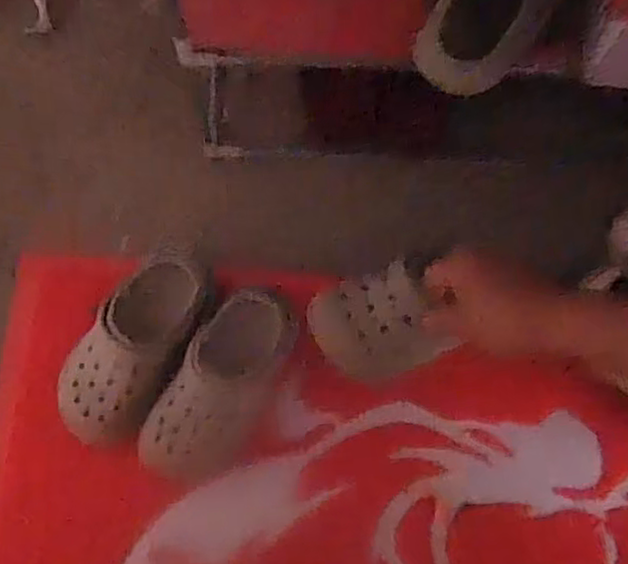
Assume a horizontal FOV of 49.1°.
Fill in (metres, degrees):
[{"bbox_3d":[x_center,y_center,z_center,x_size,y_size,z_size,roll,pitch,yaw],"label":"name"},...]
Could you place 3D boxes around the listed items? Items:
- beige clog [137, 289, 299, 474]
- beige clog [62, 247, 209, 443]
[{"bbox_3d":[-0.079,0.093,0.611,0.085,0.057,0.181,31,76,7],"label":"beige clog"},{"bbox_3d":[-0.162,0.060,0.621,0.087,0.061,0.174,27,76,6],"label":"beige clog"}]

